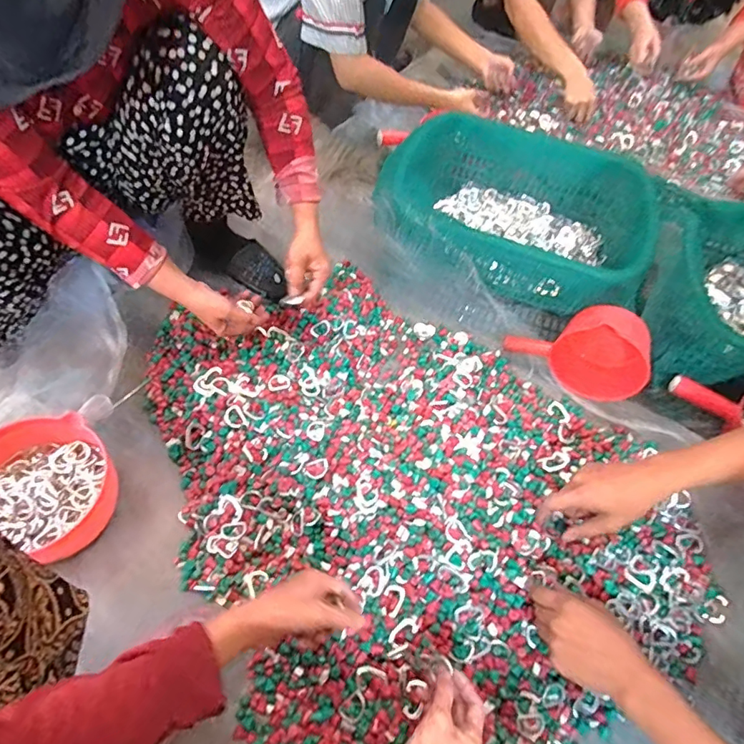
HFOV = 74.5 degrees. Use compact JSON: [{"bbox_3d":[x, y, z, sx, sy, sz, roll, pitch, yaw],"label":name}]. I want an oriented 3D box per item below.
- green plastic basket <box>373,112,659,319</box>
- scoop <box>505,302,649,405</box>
[{"bbox_3d":[0.277,-0.310,0.951,0.473,0.170,0.391,22,62,9],"label":"green plastic basket"},{"bbox_3d":[0.350,-0.048,0.812,0.217,0.122,0.112,32,64,14],"label":"scoop"}]

